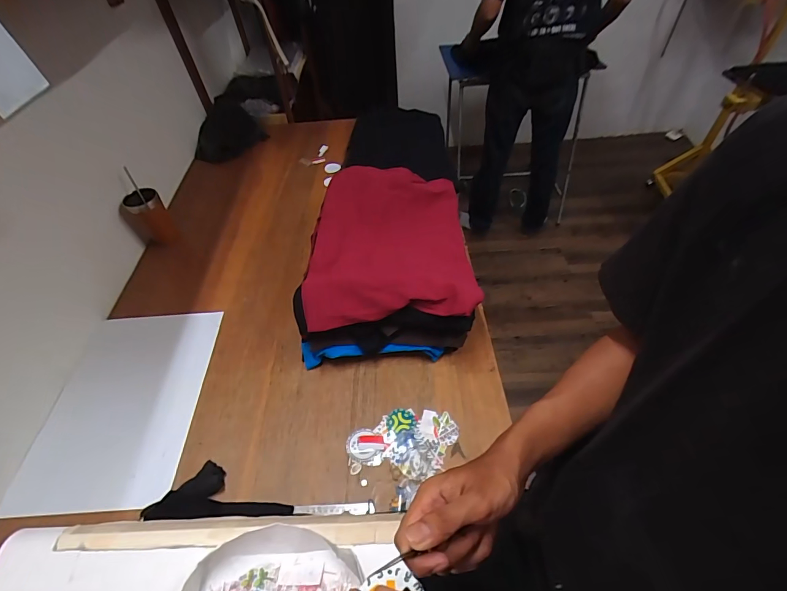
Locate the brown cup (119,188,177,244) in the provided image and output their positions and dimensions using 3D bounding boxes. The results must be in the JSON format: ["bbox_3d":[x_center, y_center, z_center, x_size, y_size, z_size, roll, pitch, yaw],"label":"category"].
[{"bbox_3d":[-0.642,-0.198,1.005,0.101,0.130,0.088,-29,53,-20],"label":"brown cup"}]

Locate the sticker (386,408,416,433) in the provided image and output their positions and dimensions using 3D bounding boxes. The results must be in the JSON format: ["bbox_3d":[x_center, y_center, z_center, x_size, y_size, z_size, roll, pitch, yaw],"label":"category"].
[{"bbox_3d":[0.013,0.235,0.721,0.055,0.004,0.045,-10,50,-7],"label":"sticker"}]

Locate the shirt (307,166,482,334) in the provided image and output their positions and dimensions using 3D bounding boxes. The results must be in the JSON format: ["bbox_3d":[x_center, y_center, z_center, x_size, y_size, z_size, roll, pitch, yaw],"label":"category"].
[{"bbox_3d":[-0.003,-0.128,0.871,0.338,0.079,0.488,-2,49,3],"label":"shirt"}]

